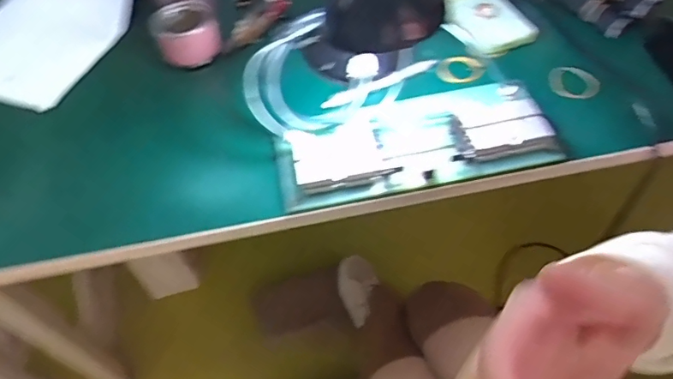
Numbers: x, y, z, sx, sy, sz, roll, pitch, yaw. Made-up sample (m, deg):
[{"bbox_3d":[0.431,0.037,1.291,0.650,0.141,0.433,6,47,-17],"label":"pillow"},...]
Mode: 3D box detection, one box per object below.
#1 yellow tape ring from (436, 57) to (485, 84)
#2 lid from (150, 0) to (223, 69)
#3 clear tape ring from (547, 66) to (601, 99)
[{"bbox_3d":[0.147,-0.142,0.608,0.052,0.005,0.047,18,59,16],"label":"yellow tape ring"},{"bbox_3d":[-0.182,-0.190,0.629,0.071,0.049,0.059,-26,58,-13],"label":"lid"},{"bbox_3d":[0.270,-0.120,0.584,0.056,0.009,0.051,-2,55,3],"label":"clear tape ring"}]

